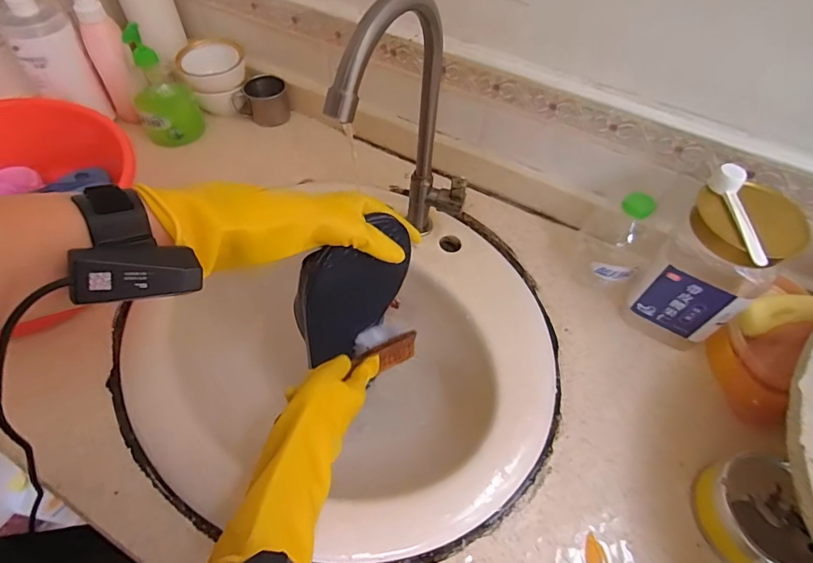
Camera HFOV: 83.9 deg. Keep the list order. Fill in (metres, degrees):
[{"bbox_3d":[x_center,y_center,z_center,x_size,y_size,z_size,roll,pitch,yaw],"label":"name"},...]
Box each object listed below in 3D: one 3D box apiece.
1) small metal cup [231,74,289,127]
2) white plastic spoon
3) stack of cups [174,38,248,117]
[{"bbox_3d":[-0.231,-0.288,0.724,0.083,0.057,0.051,-12,57,-11],"label":"small metal cup"},{"bbox_3d":[0.312,-0.065,0.415,0.024,0.021,0.105,0,55,-3],"label":"white plastic spoon"},{"bbox_3d":[-0.303,-0.322,0.719,0.101,0.081,0.095,-9,56,-9],"label":"stack of cups"}]

